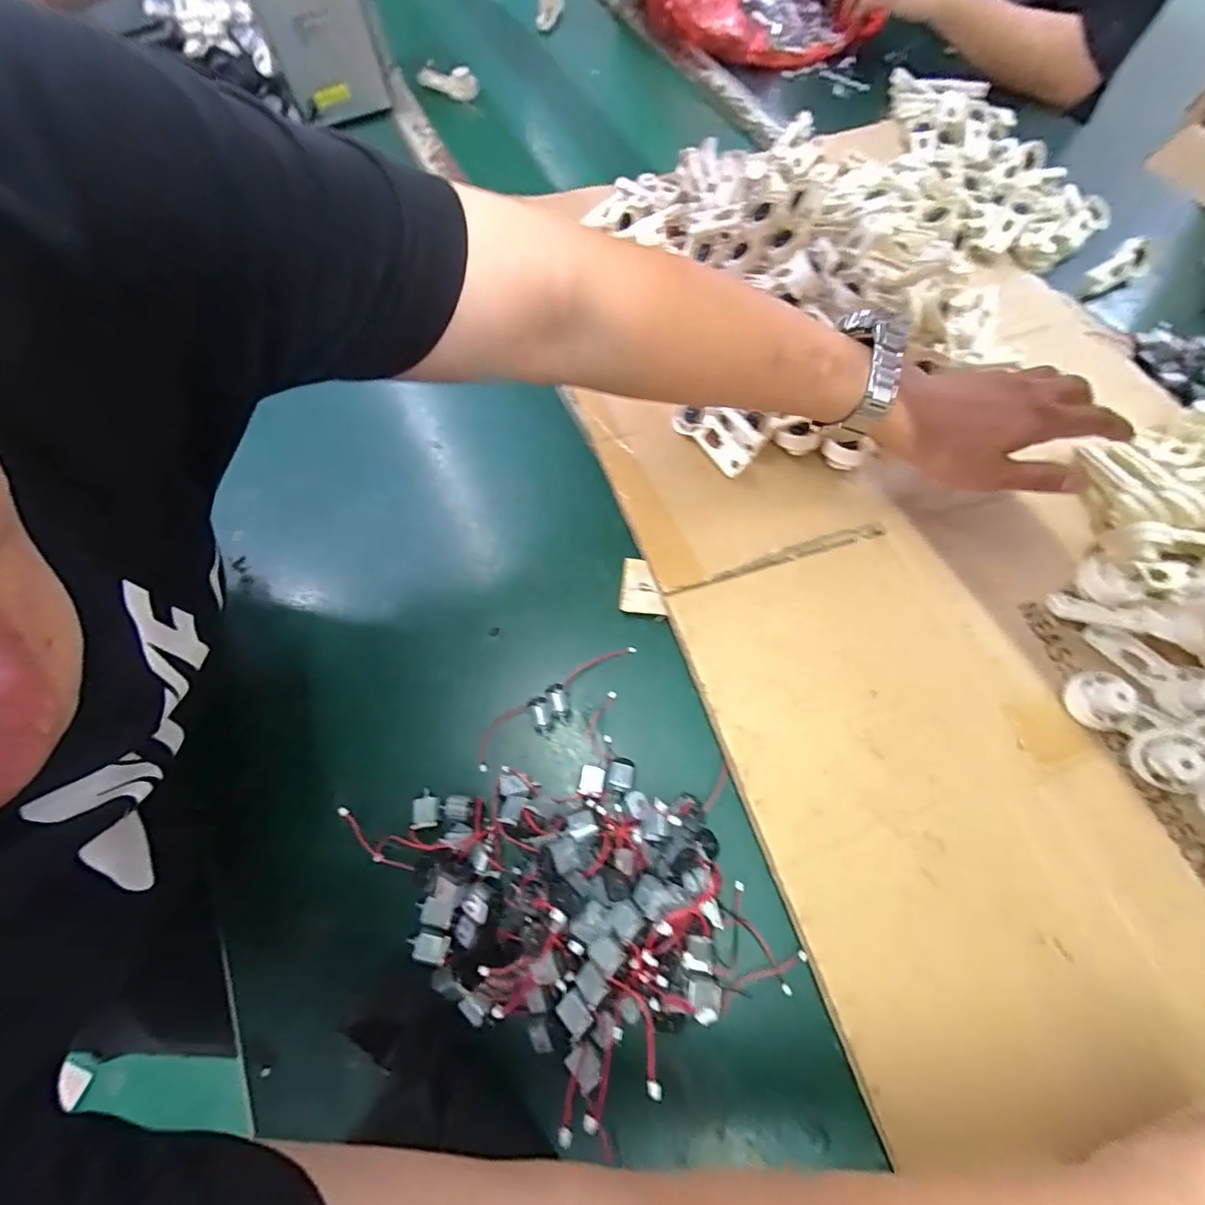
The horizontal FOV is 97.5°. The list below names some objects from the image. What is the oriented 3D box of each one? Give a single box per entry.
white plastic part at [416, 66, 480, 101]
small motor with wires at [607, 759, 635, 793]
[{"bbox_3d":[-0.232,-0.772,0.781,0.118,0.031,0.032,31,71,12],"label":"white plastic part"},{"bbox_3d":[0.014,0.123,0.377,0.018,0.015,0.023,11,68,8],"label":"small motor with wires"}]

